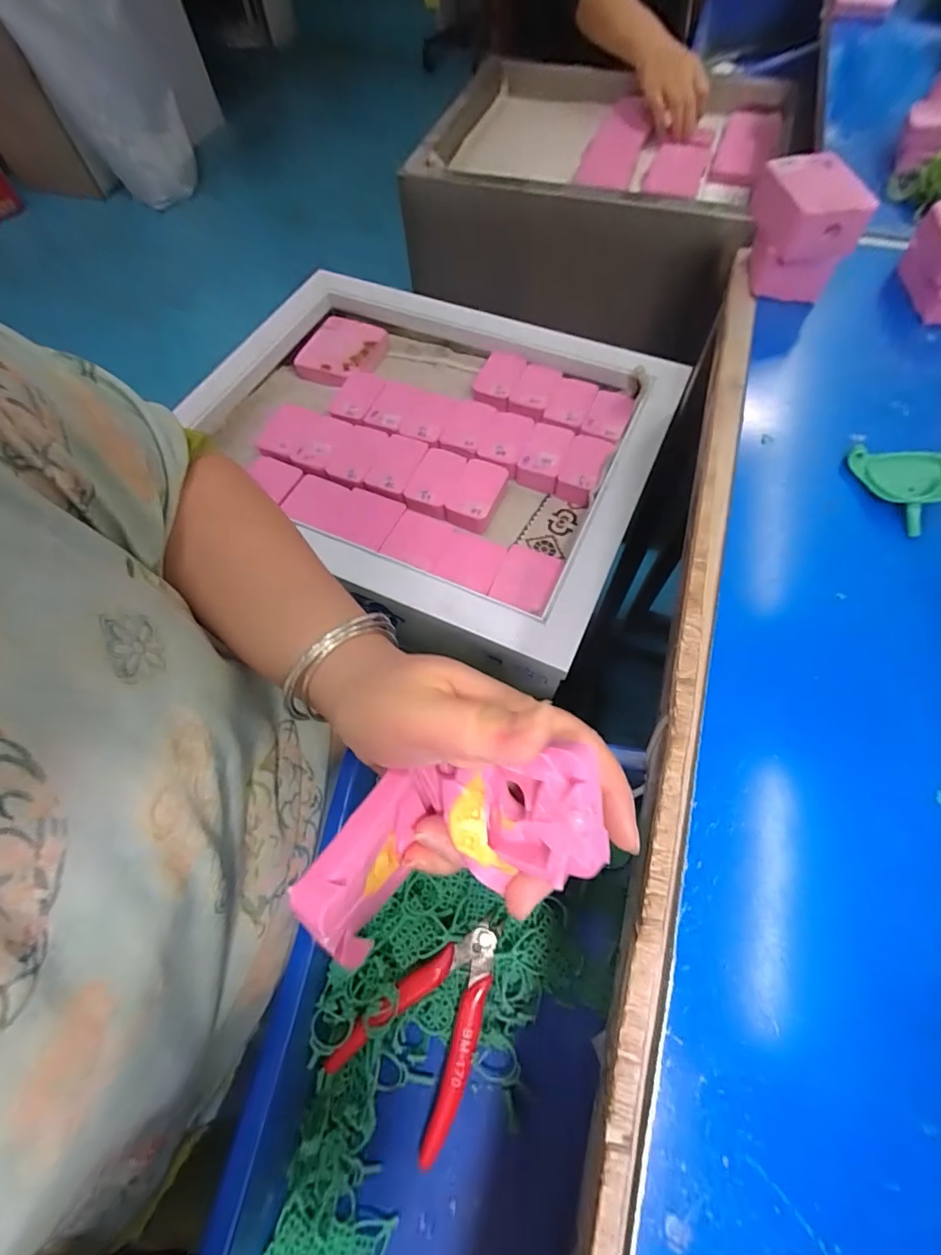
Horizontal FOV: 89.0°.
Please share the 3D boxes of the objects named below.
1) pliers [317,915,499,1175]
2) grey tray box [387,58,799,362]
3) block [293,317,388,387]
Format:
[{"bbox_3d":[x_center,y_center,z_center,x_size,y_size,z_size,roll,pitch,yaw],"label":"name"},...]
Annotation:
[{"bbox_3d":[-0.020,0.222,0.277,0.069,0.021,0.106,33,70,15],"label":"pliers"},{"bbox_3d":[0.179,-0.657,0.757,0.469,0.206,0.381,15,66,8],"label":"grey tray box"},{"bbox_3d":[-0.161,-0.353,0.614,0.091,0.024,0.106,21,67,11],"label":"block"}]

